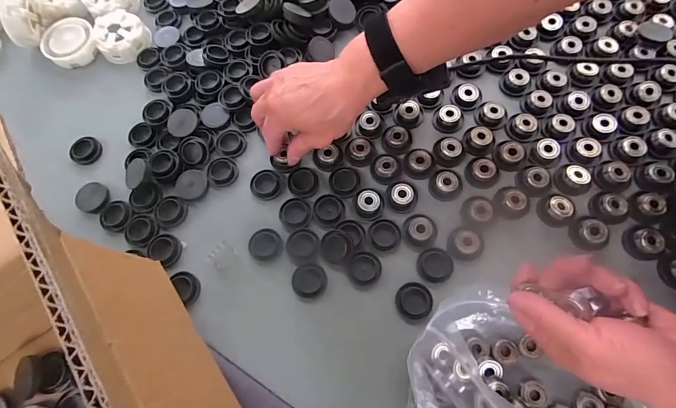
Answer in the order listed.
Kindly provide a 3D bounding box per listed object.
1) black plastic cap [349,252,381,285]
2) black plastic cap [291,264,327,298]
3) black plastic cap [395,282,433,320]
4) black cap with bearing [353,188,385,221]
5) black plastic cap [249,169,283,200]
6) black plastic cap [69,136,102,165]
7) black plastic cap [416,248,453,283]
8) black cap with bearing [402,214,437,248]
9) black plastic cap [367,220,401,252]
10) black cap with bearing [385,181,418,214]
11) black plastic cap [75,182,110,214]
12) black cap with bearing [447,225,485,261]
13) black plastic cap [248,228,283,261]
[{"bbox_3d":[0.025,0.060,0.329,0.029,0.007,0.030,-1,71,4],"label":"black plastic cap"},{"bbox_3d":[-0.027,0.072,0.331,0.031,0.008,0.030,-1,71,4],"label":"black plastic cap"},{"bbox_3d":[0.068,0.087,0.317,0.031,0.008,0.031,-1,71,4],"label":"black plastic cap"},{"bbox_3d":[0.030,-0.002,0.345,0.030,0.013,0.031,-1,71,4],"label":"black cap with bearing"},{"bbox_3d":[-0.074,-0.020,0.365,0.032,0.010,0.032,-1,71,4],"label":"black plastic cap"},{"bbox_3d":[-0.280,-0.060,0.389,0.028,0.010,0.035,3,72,6],"label":"black plastic cap"},{"bbox_3d":[0.090,0.057,0.327,0.032,0.005,0.031,-1,71,4],"label":"black plastic cap"},{"bbox_3d":[0.078,0.024,0.334,0.030,0.014,0.033,-1,71,4],"label":"black cap with bearing"},{"bbox_3d":[0.044,0.030,0.337,0.030,0.006,0.031,-1,71,4],"label":"black plastic cap"},{"bbox_3d":[0.063,-0.007,0.346,0.031,0.014,0.027,12,73,9],"label":"black cap with bearing"},{"bbox_3d":[-0.257,-0.007,0.366,0.032,0.006,0.034,-1,71,4],"label":"black plastic cap"},{"bbox_3d":[0.120,0.035,0.328,0.030,0.013,0.034,27,76,13],"label":"black cap with bearing"},{"bbox_3d":[-0.071,0.040,0.341,0.029,0.011,0.031,-1,71,4],"label":"black plastic cap"}]

